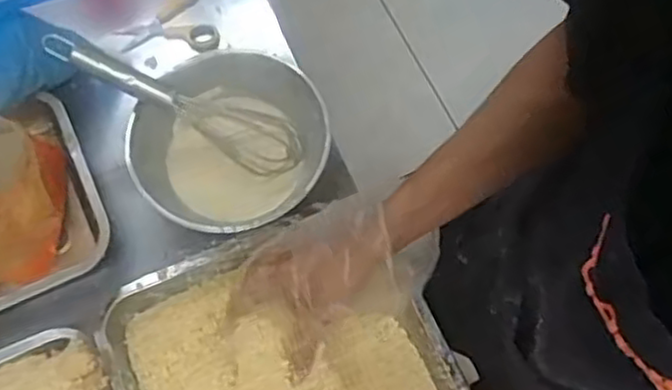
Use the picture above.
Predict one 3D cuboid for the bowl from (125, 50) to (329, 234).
[{"bbox_3d":[-0.104,-0.053,0.712,0.176,0.070,0.192,0,69,0],"label":"bowl"}]

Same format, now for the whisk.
[{"bbox_3d":[-0.159,-0.092,0.711,0.258,0.050,0.063,25,73,-20],"label":"whisk"}]

